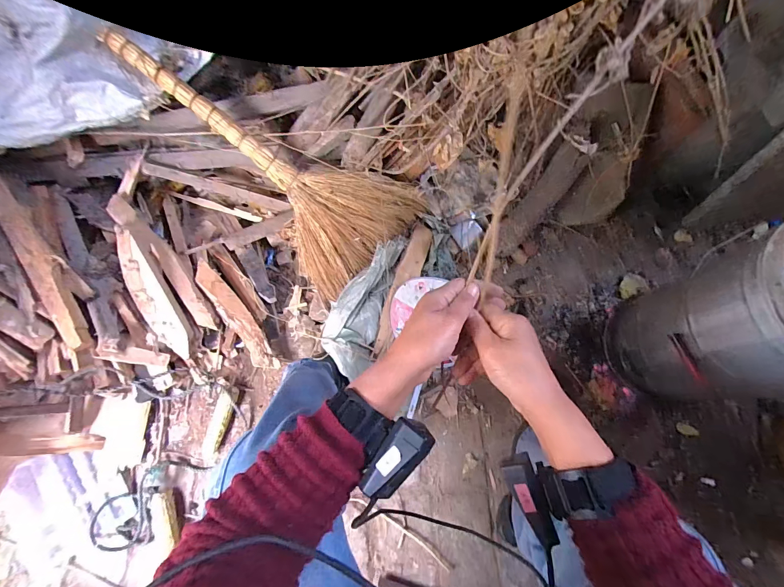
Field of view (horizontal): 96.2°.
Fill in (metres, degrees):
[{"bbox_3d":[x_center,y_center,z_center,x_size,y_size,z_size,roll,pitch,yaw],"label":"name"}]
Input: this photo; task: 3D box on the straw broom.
[{"bbox_3d":[-0.288,-0.276,0.773,0.681,0.100,0.323,35,96,-15],"label":"straw broom"}]

